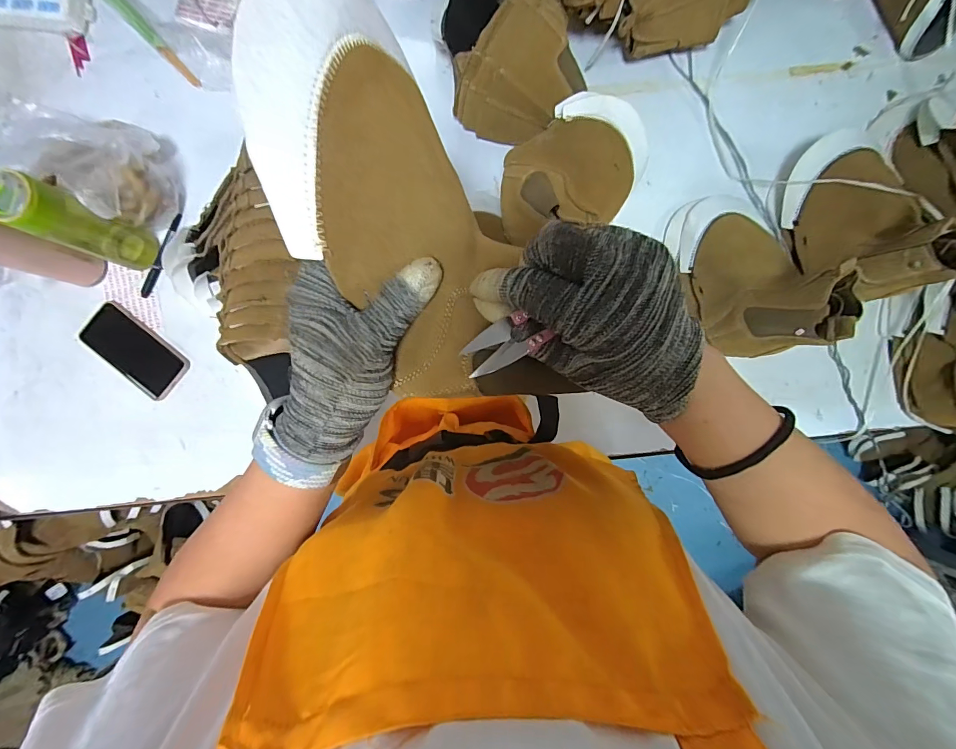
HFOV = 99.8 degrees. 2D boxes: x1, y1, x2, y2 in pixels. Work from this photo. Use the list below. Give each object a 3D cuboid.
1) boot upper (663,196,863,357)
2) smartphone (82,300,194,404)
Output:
[{"bbox_3d":[0.393,-0.157,0.559,0.167,0.161,0.244,-16,88,0],"label":"boot upper"},{"bbox_3d":[-0.544,-0.038,0.637,0.166,0.016,0.088,36,98,4],"label":"smartphone"}]

